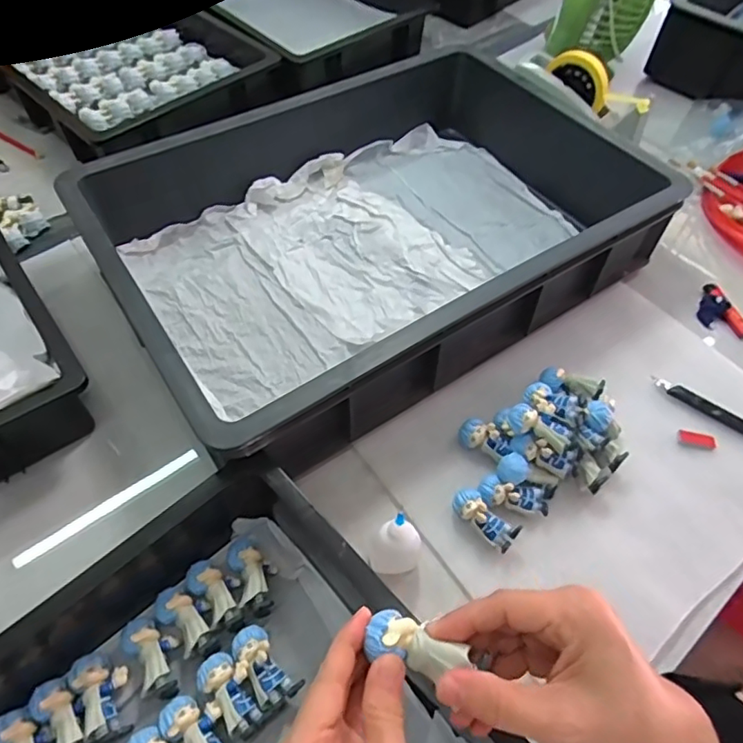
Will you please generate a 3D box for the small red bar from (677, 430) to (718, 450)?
[{"bbox_3d":[0.332,0.069,0.562,0.035,0.007,0.017,15,56,8],"label":"small red bar"}]

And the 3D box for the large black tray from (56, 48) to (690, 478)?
[{"bbox_3d":[0.006,-0.184,0.658,0.604,0.135,0.424,-30,62,-20],"label":"large black tray"}]

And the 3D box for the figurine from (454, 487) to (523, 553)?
[{"bbox_3d":[0.102,0.132,0.498,0.063,0.028,0.028,39,63,22],"label":"figurine"}]

